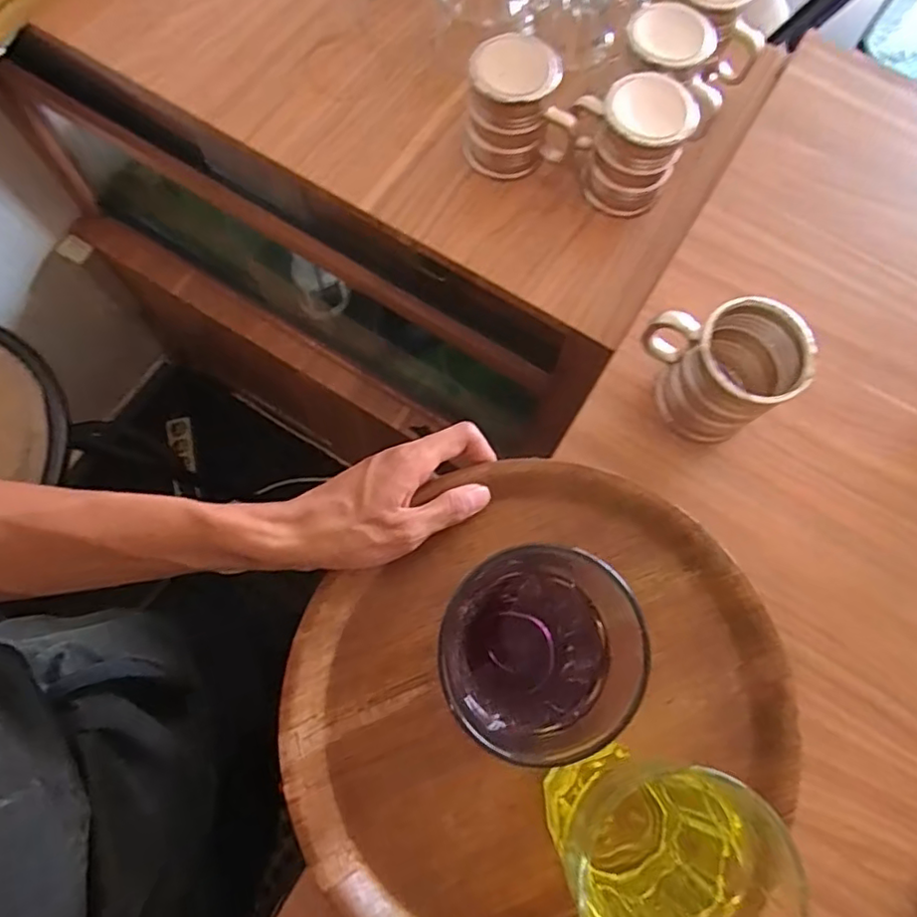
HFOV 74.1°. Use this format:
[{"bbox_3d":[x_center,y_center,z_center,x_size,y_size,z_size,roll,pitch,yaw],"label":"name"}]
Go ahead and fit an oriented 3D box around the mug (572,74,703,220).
[{"bbox_3d":[0.150,-0.272,0.529,0.086,0.089,0.070,1,73,-3],"label":"mug"}]

